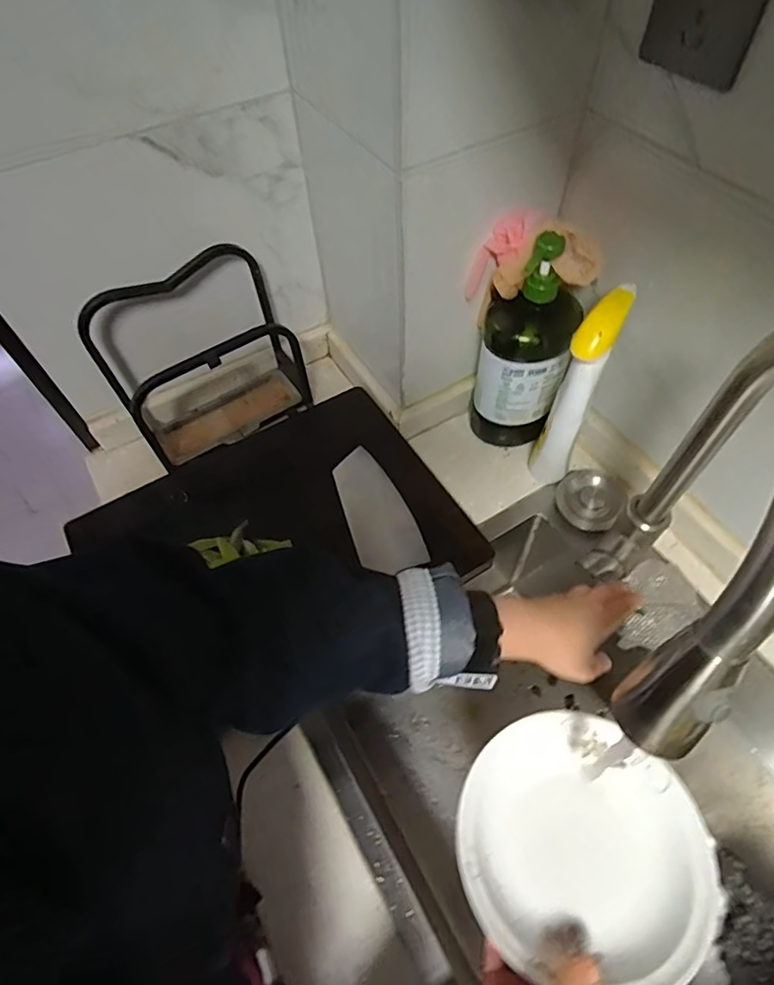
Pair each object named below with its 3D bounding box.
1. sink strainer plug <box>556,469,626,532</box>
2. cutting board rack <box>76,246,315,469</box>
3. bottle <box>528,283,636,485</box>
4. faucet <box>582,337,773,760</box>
[{"bbox_3d":[0.245,0.004,0.639,0.075,0.024,0.078,-1,57,2],"label":"sink strainer plug"},{"bbox_3d":[-0.208,-0.153,0.621,0.215,0.205,0.104,-25,60,-13],"label":"cutting board rack"},{"bbox_3d":[0.197,-0.096,0.582,0.043,0.244,0.079,18,60,14],"label":"bottle"},{"bbox_3d":[0.203,0.047,0.385,0.048,0.331,0.266,18,60,14],"label":"faucet"}]

